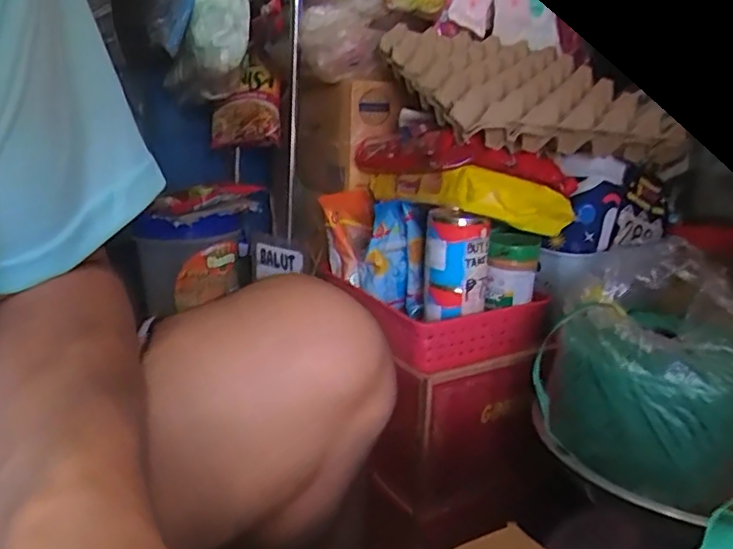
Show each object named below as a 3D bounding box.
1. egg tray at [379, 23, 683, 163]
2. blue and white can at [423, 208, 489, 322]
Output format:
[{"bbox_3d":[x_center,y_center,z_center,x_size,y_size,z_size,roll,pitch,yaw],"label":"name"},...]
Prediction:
[{"bbox_3d":[0.191,-0.227,0.752,0.276,0.045,0.294,-2,40,-21],"label":"egg tray"},{"bbox_3d":[0.106,-0.012,0.718,0.070,0.118,0.059,4,17,10],"label":"blue and white can"}]

